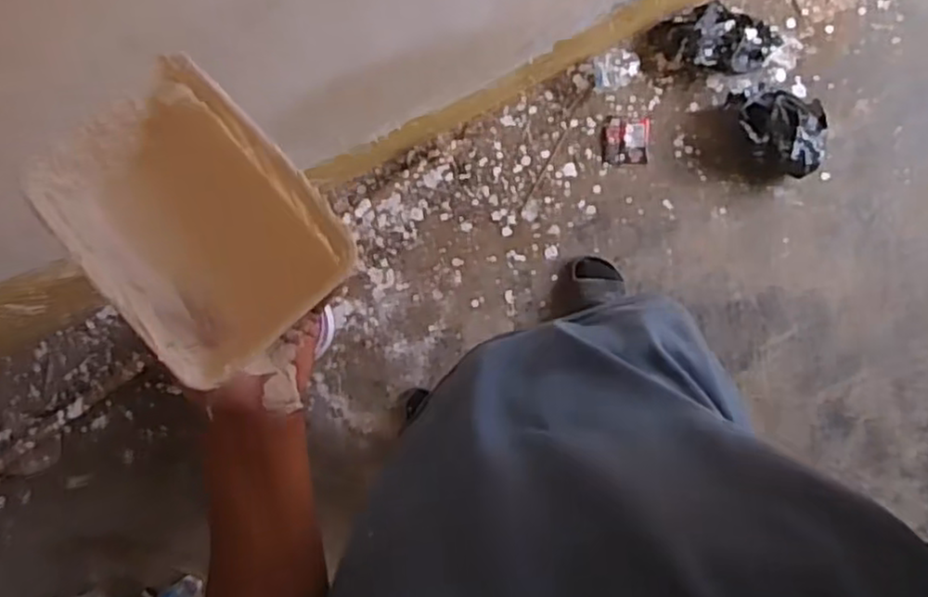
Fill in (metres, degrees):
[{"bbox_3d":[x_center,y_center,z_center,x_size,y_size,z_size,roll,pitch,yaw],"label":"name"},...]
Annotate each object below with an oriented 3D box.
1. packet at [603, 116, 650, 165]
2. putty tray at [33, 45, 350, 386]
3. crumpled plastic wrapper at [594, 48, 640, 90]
[{"bbox_3d":[0.324,-0.316,1.405,0.088,0.004,0.091,2,94,5],"label":"packet"},{"bbox_3d":[-0.155,-0.047,0.408,0.119,0.068,0.167,-44,90,8],"label":"putty tray"},{"bbox_3d":[0.301,-0.450,1.378,0.091,0.034,0.074,-6,93,5],"label":"crumpled plastic wrapper"}]

